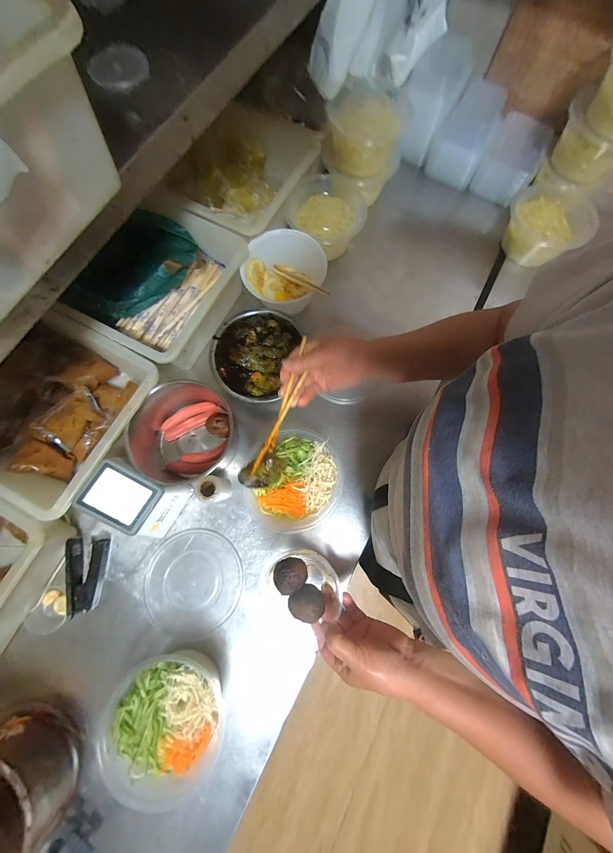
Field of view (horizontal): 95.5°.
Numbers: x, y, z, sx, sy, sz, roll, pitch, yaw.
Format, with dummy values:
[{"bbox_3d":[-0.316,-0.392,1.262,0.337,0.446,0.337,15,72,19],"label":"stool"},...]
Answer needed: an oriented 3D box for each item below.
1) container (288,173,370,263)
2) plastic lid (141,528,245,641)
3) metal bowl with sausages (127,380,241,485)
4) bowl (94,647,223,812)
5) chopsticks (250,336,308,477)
[{"bbox_3d":[0.044,-0.455,0.608,0.152,0.062,0.182,21,78,4],"label":"container"},{"bbox_3d":[-0.195,0.266,0.477,0.161,0.012,0.164,0,77,-1],"label":"plastic lid"},{"bbox_3d":[-0.215,0.013,0.502,0.164,0.102,0.154,0,77,-1],"label":"metal bowl with sausages"},{"bbox_3d":[-0.197,0.419,0.404,0.153,0.081,0.161,0,77,-1],"label":"bowl"},{"bbox_3d":[-0.027,-0.030,0.353,0.020,0.011,0.194,20,75,4],"label":"chopsticks"}]

